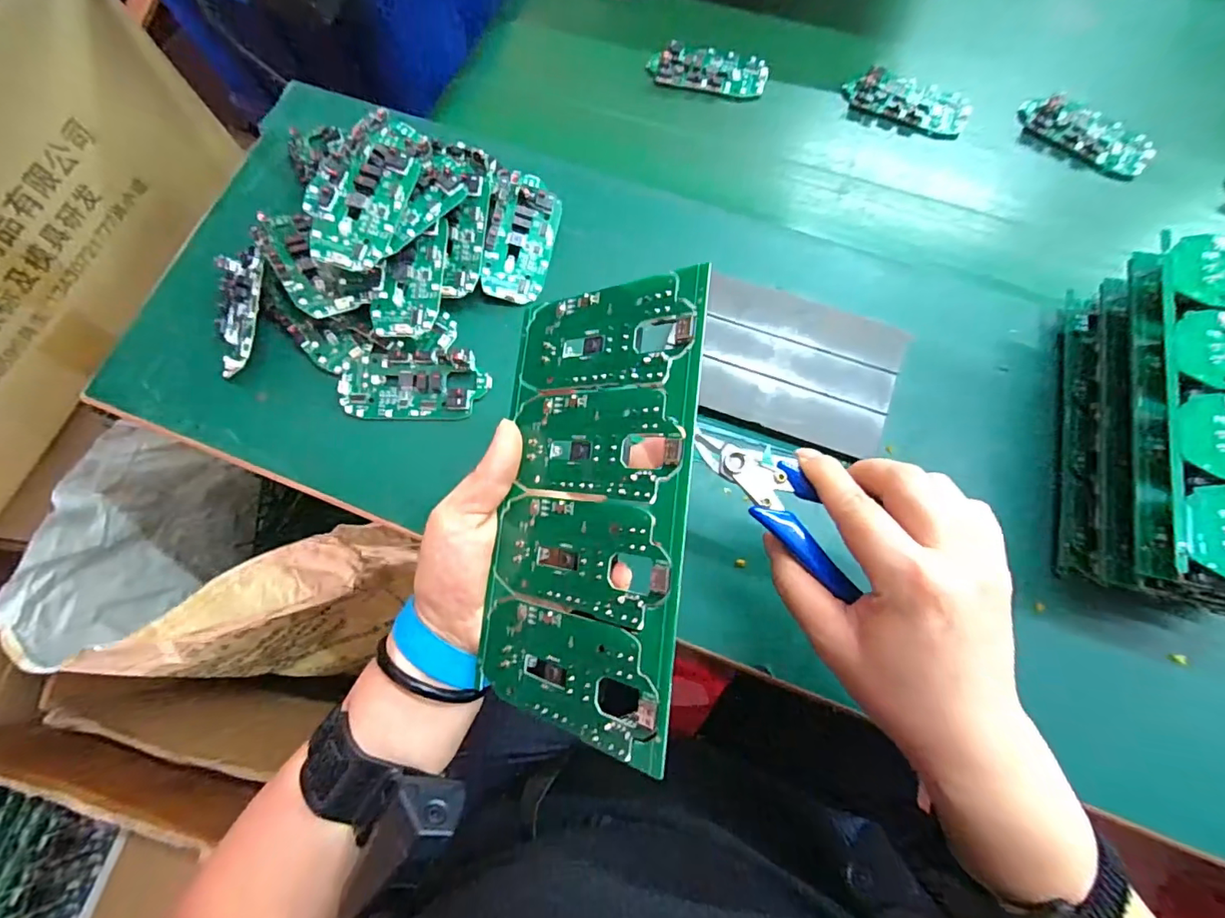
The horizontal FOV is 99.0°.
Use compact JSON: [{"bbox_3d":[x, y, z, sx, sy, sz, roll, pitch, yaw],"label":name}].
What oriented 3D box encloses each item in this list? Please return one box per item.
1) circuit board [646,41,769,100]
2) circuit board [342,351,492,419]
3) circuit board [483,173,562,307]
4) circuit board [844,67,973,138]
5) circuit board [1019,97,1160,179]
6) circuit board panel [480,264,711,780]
[{"bbox_3d":[0.081,-0.331,0.442,0.097,0.017,0.043,11,73,5],"label":"circuit board"},{"bbox_3d":[-0.135,-0.050,0.353,0.099,0.019,0.044,0,72,1],"label":"circuit board"},{"bbox_3d":[-0.065,-0.161,0.381,0.047,0.006,0.096,10,83,-18],"label":"circuit board"},{"bbox_3d":[0.242,-0.293,0.429,0.098,0.018,0.044,21,74,8],"label":"circuit board"},{"bbox_3d":[0.377,-0.260,0.418,0.100,0.015,0.047,33,76,11],"label":"circuit board"},{"bbox_3d":[-0.012,0.018,0.227,0.105,0.004,0.189,0,82,40],"label":"circuit board panel"}]

